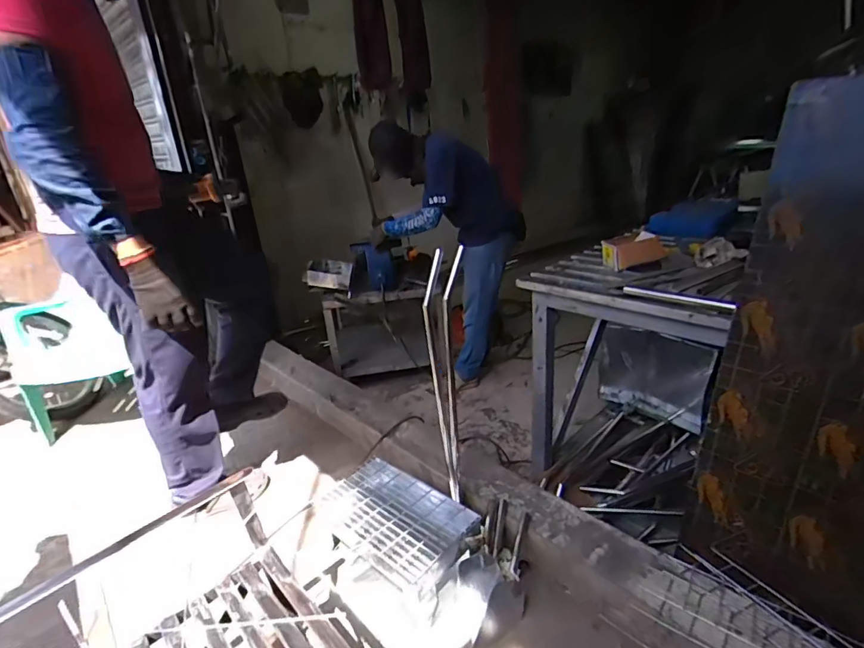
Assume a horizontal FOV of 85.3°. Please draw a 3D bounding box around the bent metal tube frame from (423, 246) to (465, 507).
[{"bbox_3d":[0.041,0.168,1.169,0.093,0.661,0.054,-4,22,1],"label":"bent metal tube frame"}]

